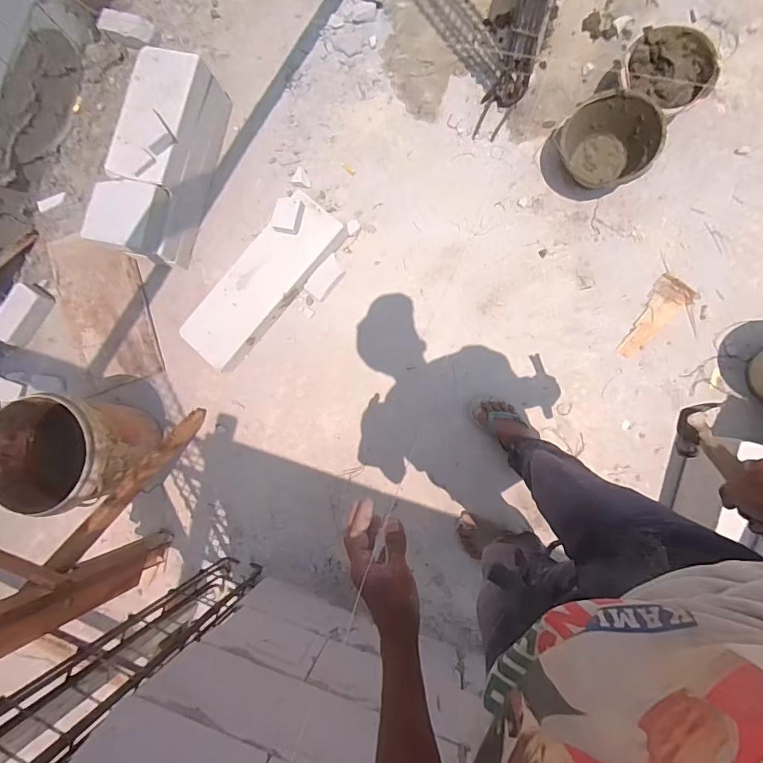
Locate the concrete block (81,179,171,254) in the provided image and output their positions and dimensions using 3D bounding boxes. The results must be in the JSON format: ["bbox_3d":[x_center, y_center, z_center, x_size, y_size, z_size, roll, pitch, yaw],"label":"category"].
[{"bbox_3d":[-0.765,-0.500,1.373,0.178,0.117,0.220,17,88,9],"label":"concrete block"}]

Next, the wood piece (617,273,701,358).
[{"bbox_3d":[0.794,-0.196,1.347,0.272,0.015,0.107,-44,83,2],"label":"wood piece"}]

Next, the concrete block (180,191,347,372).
[{"bbox_3d":[-0.375,-0.320,1.446,0.203,0.092,0.609,43,92,7],"label":"concrete block"}]

